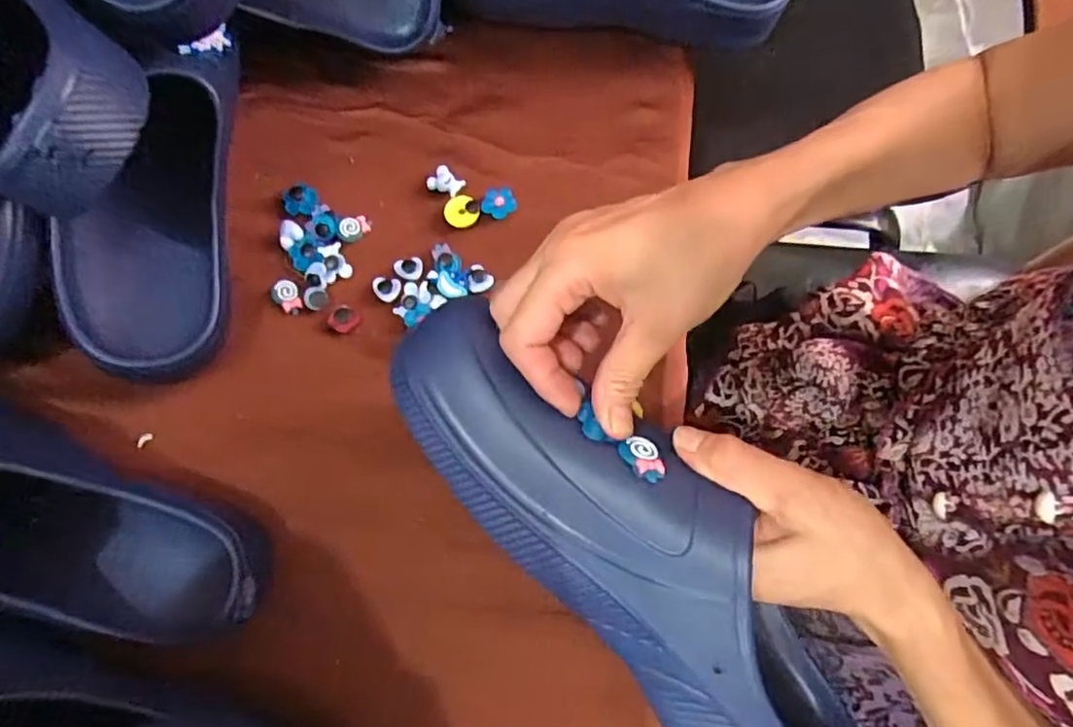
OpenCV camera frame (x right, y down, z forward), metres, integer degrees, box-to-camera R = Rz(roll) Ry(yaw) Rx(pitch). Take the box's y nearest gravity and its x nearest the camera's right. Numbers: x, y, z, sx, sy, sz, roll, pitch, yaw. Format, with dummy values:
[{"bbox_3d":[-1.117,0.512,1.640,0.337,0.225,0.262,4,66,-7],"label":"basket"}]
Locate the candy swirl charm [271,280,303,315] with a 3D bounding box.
[{"bbox_3d":[-0.172,-0.047,0.411,0.017,0.012,0.021,-42,78,-12],"label":"candy swirl charm"}]

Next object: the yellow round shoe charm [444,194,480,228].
[{"bbox_3d":[-0.054,-0.111,0.430,0.026,0.009,0.024,0,73,-1],"label":"yellow round shoe charm"}]

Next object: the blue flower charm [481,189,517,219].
[{"bbox_3d":[-0.027,-0.117,0.432,0.024,0.011,0.022,0,73,-1],"label":"blue flower charm"}]

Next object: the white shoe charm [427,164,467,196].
[{"bbox_3d":[-0.067,-0.132,0.436,0.025,0.011,0.019,38,76,10],"label":"white shoe charm"}]

